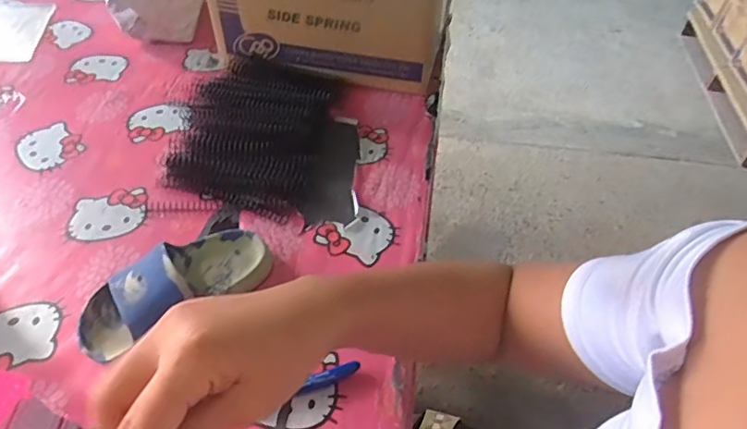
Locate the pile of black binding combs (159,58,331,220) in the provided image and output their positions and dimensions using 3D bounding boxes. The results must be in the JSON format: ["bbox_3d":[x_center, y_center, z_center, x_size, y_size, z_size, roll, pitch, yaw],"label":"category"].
[{"bbox_3d":[-0.151,-0.112,0.653,0.188,0.041,0.254,8,48,5],"label":"pile of black binding combs"}]

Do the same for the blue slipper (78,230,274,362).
[{"bbox_3d":[-0.181,0.060,0.484,0.174,0.064,0.076,-28,55,-25],"label":"blue slipper"}]

